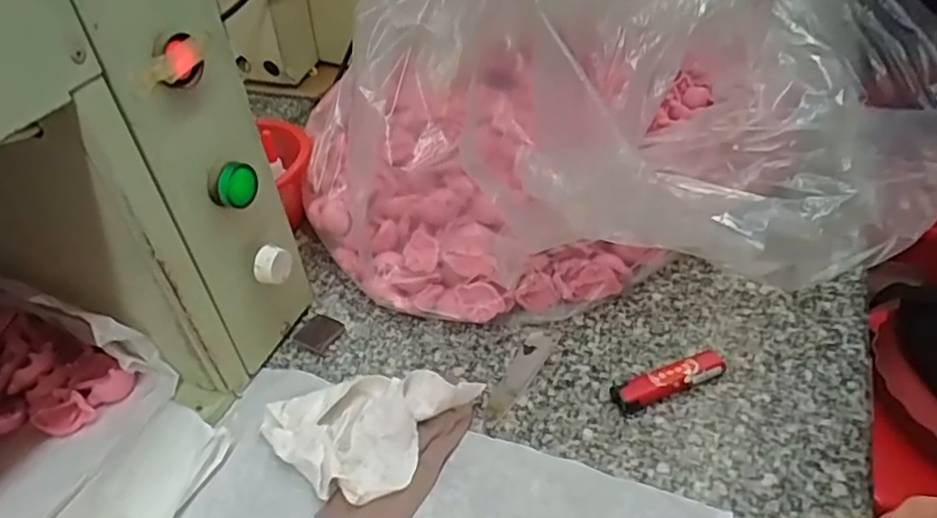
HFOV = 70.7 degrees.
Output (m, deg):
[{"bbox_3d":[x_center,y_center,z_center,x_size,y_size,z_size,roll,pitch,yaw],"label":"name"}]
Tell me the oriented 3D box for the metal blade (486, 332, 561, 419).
[{"bbox_3d":[0.037,0.077,0.453,0.020,0.004,0.086,15,44,24],"label":"metal blade"}]

